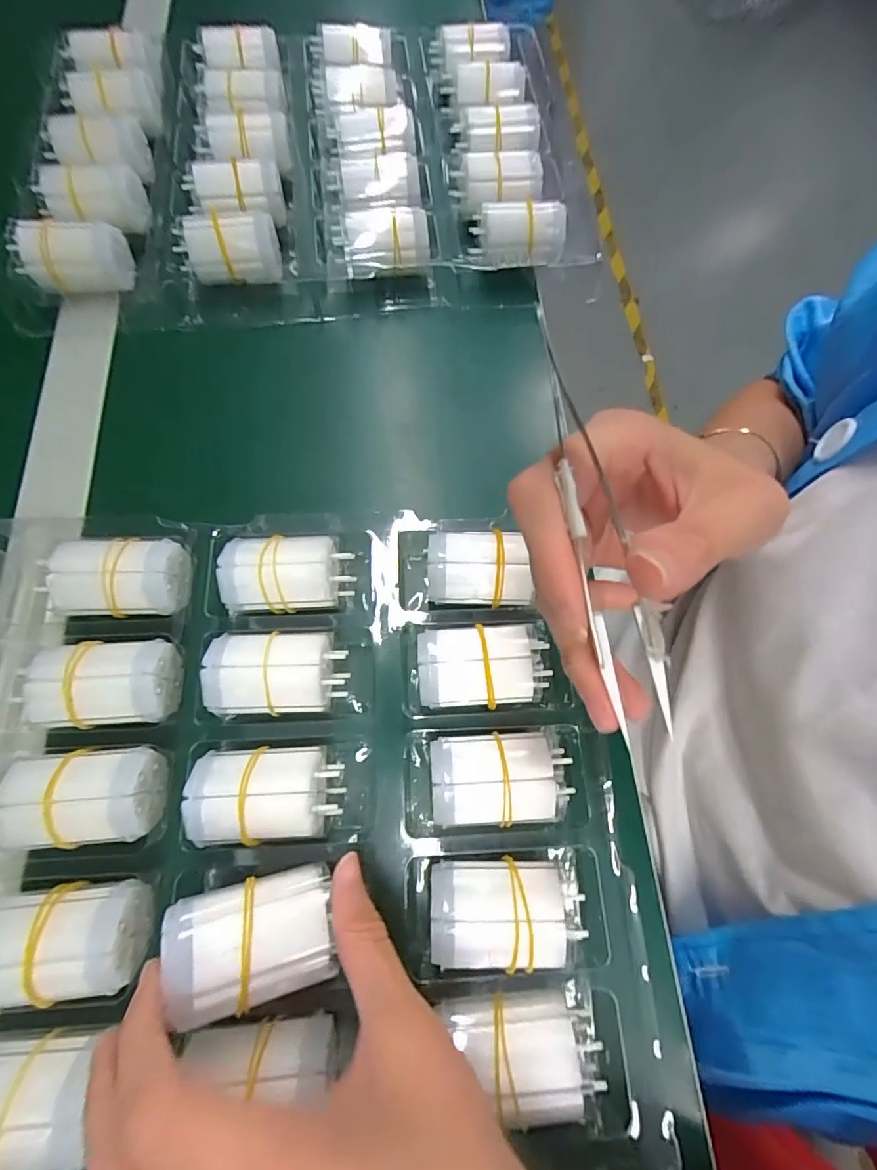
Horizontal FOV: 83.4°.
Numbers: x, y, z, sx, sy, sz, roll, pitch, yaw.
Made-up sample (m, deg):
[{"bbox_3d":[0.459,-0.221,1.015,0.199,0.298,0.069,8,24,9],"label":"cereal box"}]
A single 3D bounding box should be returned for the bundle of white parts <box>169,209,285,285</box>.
[{"bbox_3d":[-0.141,-0.226,0.335,0.066,0.040,0.033,-4,71,-4],"label":"bundle of white parts"}]

